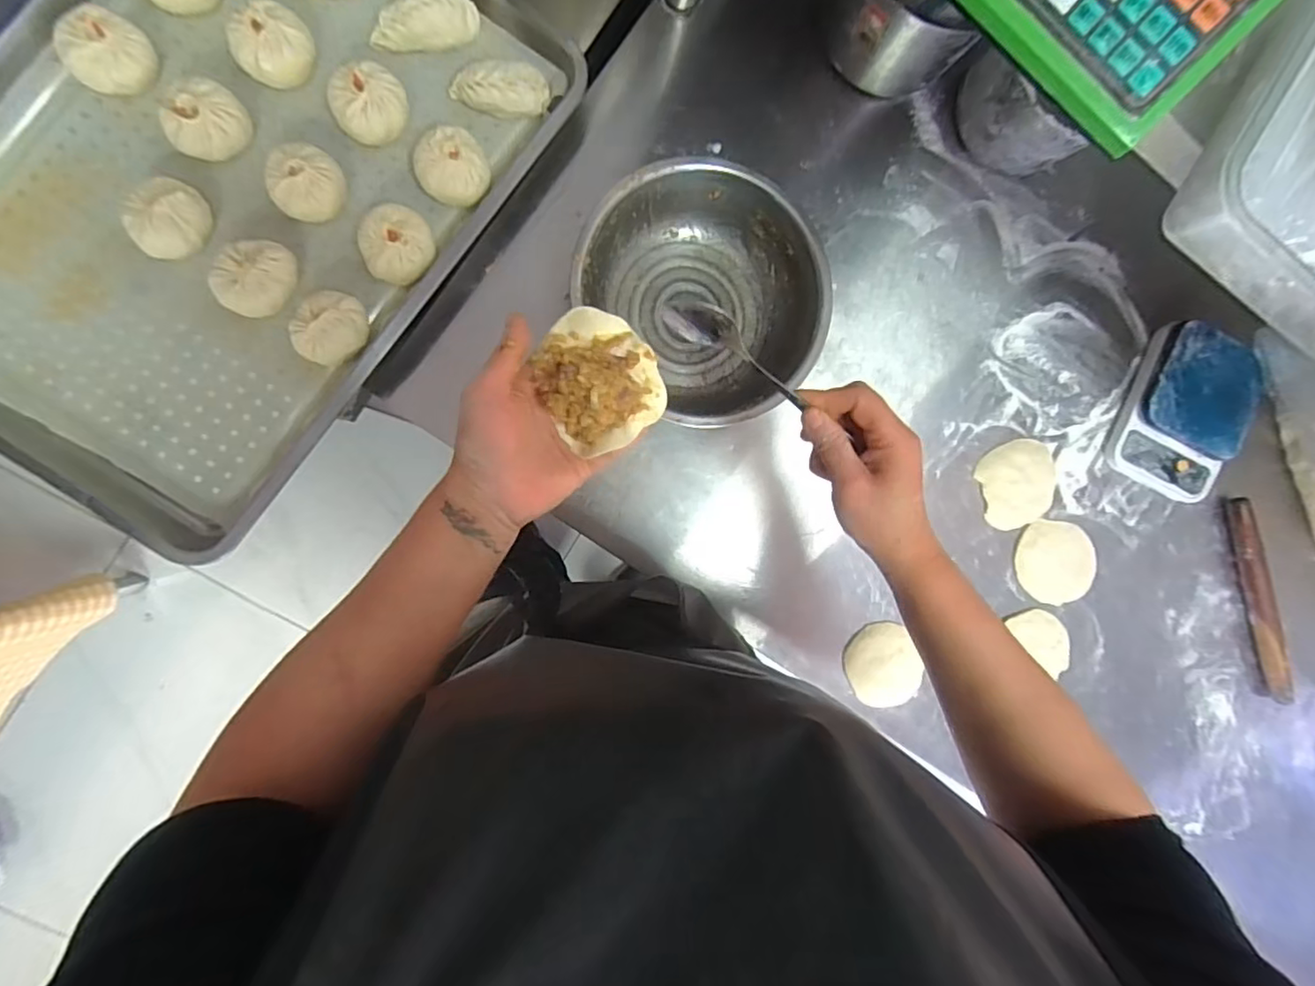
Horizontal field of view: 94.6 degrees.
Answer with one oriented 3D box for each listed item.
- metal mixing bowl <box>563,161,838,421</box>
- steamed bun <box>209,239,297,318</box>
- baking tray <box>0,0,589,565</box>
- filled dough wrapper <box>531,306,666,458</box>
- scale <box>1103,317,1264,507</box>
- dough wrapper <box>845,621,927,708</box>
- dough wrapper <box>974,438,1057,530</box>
[{"bbox_3d":[0.043,-0.184,0.590,0.212,0.089,0.229,0,92,-9],"label":"metal mixing bowl"},{"bbox_3d":[-0.357,-0.192,0.539,0.062,0.041,0.070,33,87,-8],"label":"steamed bun"},{"bbox_3d":[-0.380,-0.276,0.539,0.402,0.060,0.585,35,87,-9],"label":"baking tray"},{"bbox_3d":[-0.040,-0.077,0.405,0.075,0.033,0.088,-30,95,-4],"label":"filled dough wrapper"},{"bbox_3d":[0.604,-0.089,0.692,0.134,0.050,0.177,24,88,-9],"label":"scale"},{"bbox_3d":[0.249,0.192,0.669,0.081,0.010,0.098,-30,96,-7],"label":"dough wrapper"},{"bbox_3d":[0.410,-0.011,0.689,0.092,0.004,0.092,0,86,-3],"label":"dough wrapper"}]

